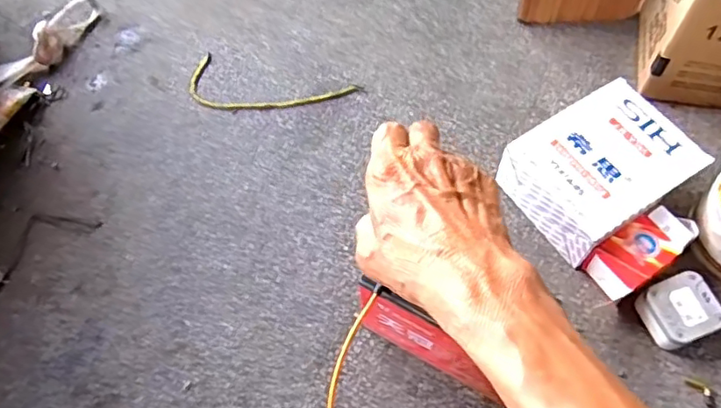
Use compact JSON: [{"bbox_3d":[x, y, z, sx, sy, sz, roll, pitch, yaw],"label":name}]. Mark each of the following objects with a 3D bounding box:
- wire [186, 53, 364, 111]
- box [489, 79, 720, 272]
[{"bbox_3d":[-0.136,-0.171,0.883,0.268,0.004,0.093,14,65,8],"label":"wire"},{"bbox_3d":[0.303,-0.042,0.740,0.193,0.098,0.158,-31,66,-12],"label":"box"}]

